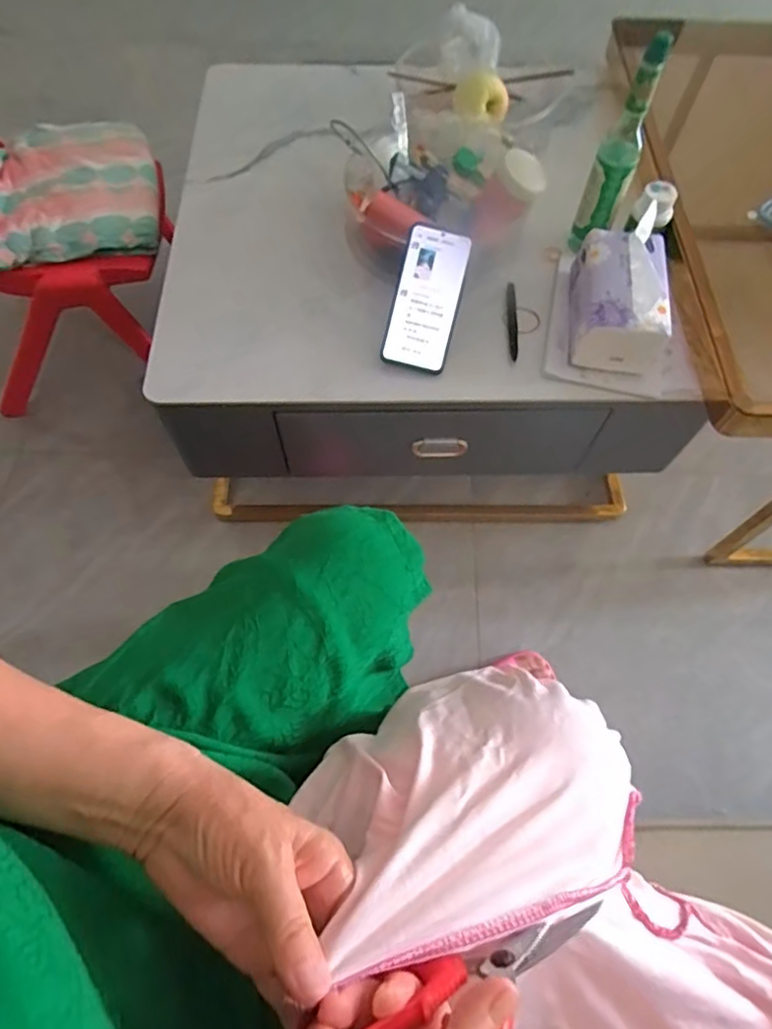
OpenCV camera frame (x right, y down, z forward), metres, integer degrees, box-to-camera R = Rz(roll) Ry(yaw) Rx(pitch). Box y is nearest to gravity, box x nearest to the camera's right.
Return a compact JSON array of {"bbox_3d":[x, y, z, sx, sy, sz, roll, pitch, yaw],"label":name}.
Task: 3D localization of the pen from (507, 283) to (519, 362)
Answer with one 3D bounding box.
[{"bbox_3d":[0.159,-0.242,0.724,0.012,0.015,0.114,2,64,0],"label":"pen"}]

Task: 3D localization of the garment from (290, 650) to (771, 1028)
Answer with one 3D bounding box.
[{"bbox_3d":[0.139,0.267,0.357,0.379,0.146,0.185,46,71,2],"label":"garment"}]

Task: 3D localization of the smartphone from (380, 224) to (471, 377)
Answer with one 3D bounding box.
[{"bbox_3d":[0.047,-0.252,0.682,0.079,0.011,0.162,12,95,-7],"label":"smartphone"}]

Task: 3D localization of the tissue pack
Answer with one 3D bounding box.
[{"bbox_3d":[0.275,-0.261,0.667,0.096,0.113,0.150,8,65,3],"label":"tissue pack"}]

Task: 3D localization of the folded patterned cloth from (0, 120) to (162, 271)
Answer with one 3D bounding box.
[{"bbox_3d":[-0.501,-0.496,0.866,0.288,0.074,0.275,-14,66,-8],"label":"folded patterned cloth"}]

